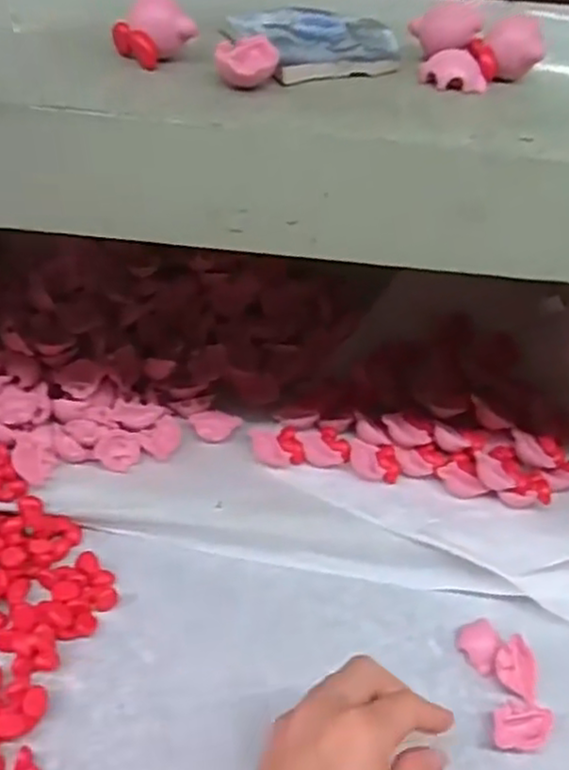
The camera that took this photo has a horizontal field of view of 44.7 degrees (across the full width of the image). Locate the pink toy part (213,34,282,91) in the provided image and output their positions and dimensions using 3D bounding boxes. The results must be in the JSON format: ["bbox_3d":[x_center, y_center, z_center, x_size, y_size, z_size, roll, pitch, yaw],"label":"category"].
[{"bbox_3d":[-0.017,-0.148,0.318,0.028,0.014,0.027,-1,42,-6],"label":"pink toy part"}]

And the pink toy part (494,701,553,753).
[{"bbox_3d":[0.136,0.198,0.397,0.034,0.012,0.025,5,42,1],"label":"pink toy part"}]

